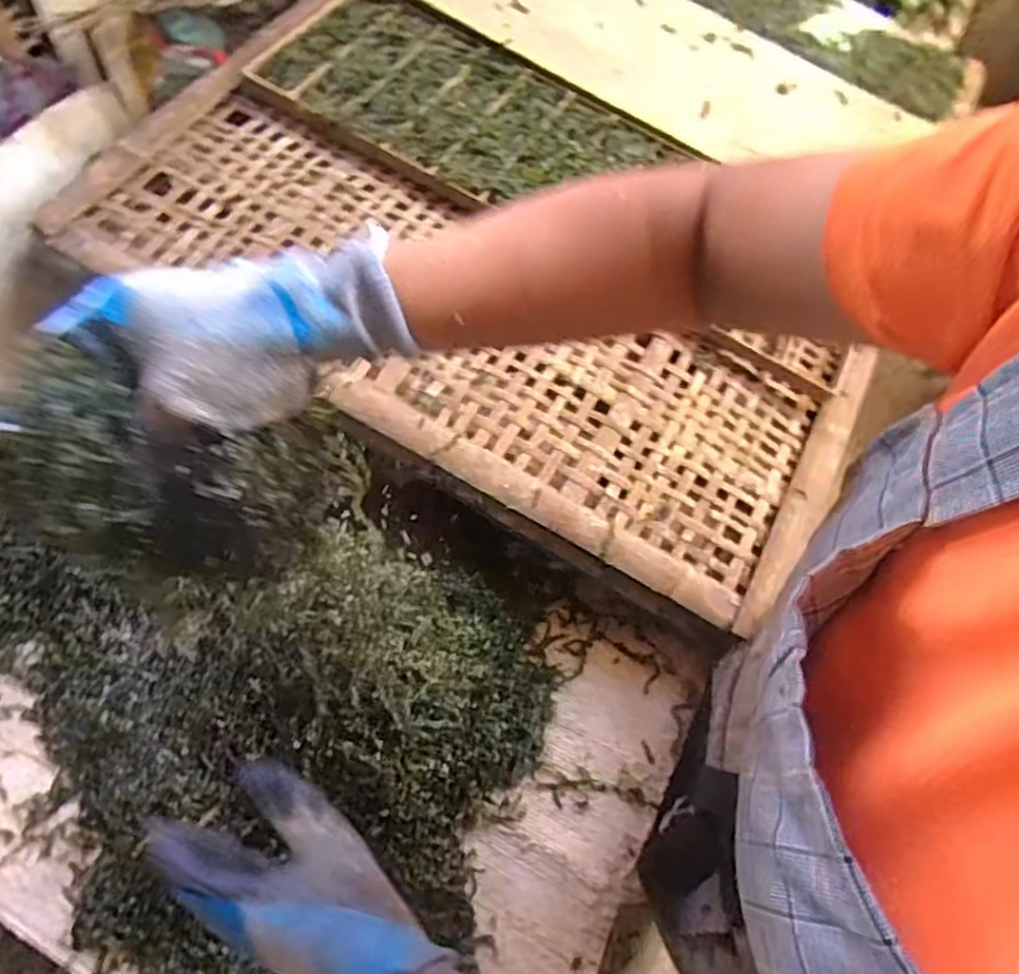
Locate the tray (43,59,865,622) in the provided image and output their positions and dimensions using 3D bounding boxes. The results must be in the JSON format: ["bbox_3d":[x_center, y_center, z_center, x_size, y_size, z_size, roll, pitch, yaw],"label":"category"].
[{"bbox_3d":[-0.032,-0.177,0.702,0.757,0.028,0.326,30,65,4],"label":"tray"}]

